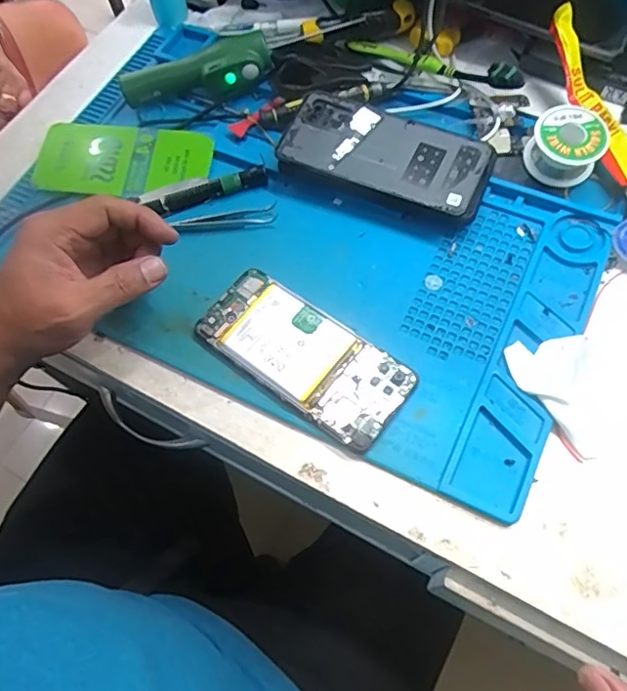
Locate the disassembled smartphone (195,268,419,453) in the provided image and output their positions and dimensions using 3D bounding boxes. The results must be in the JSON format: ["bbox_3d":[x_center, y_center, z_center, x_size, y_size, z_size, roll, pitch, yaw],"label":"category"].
[{"bbox_3d":[-0.008,0.004,0.388,0.155,0.012,0.067,35,72,19],"label":"disassembled smartphone"}]

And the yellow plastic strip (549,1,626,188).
[{"bbox_3d":[0.220,-0.195,0.423,0.027,0.039,0.153,-14,64,-1],"label":"yellow plastic strip"}]

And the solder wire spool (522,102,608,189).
[{"bbox_3d":[0.195,-0.154,0.422,0.051,0.037,0.048,-2,64,4],"label":"solder wire spool"}]

